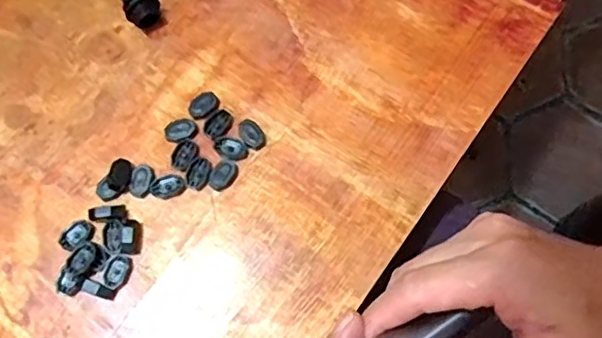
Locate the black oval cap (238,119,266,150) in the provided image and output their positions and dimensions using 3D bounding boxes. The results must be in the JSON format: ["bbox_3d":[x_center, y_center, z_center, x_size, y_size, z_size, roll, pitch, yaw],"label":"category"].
[{"bbox_3d":[-0.034,-0.024,0.414,0.015,0.009,0.022,-36,77,-10],"label":"black oval cap"}]

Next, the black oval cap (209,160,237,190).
[{"bbox_3d":[-0.052,0.004,0.405,0.016,0.005,0.021,33,76,9],"label":"black oval cap"}]

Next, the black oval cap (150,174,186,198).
[{"bbox_3d":[-0.090,0.011,0.406,0.022,0.004,0.015,-4,73,-1],"label":"black oval cap"}]

